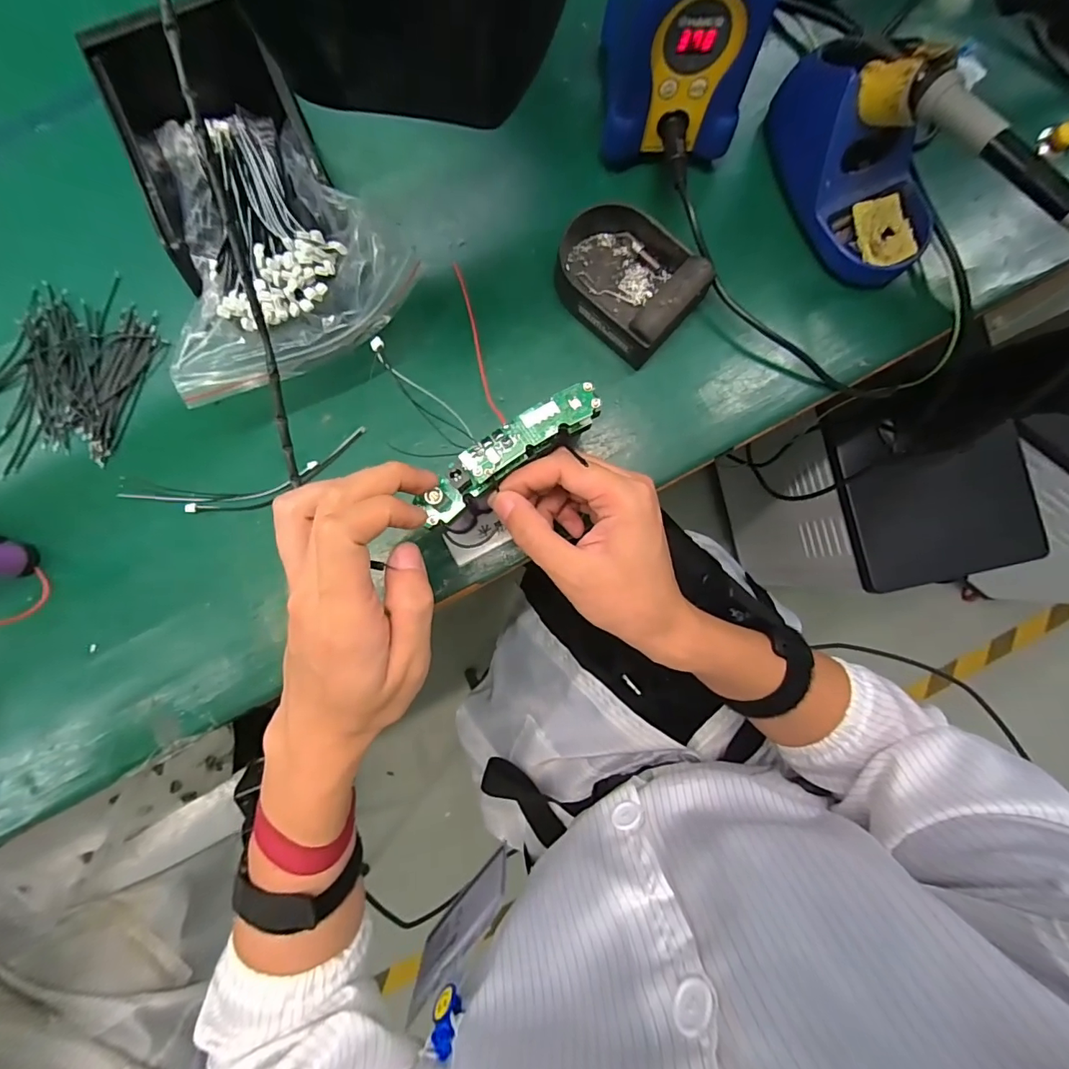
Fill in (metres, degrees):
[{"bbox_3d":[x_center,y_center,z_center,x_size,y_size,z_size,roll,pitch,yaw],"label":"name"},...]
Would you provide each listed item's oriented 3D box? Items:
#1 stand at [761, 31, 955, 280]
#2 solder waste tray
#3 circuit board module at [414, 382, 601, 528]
[{"bbox_3d":[0.225,-0.260,0.328,0.084,0.092,0.158,-36,87,-3],"label":"stand"},{"bbox_3d":[0.063,-0.182,0.345,0.105,0.040,0.083,43,86,3],"label":"solder waste tray"},{"bbox_3d":[-0.013,-0.045,0.261,0.109,0.021,0.024,-36,86,-6],"label":"circuit board module"}]

